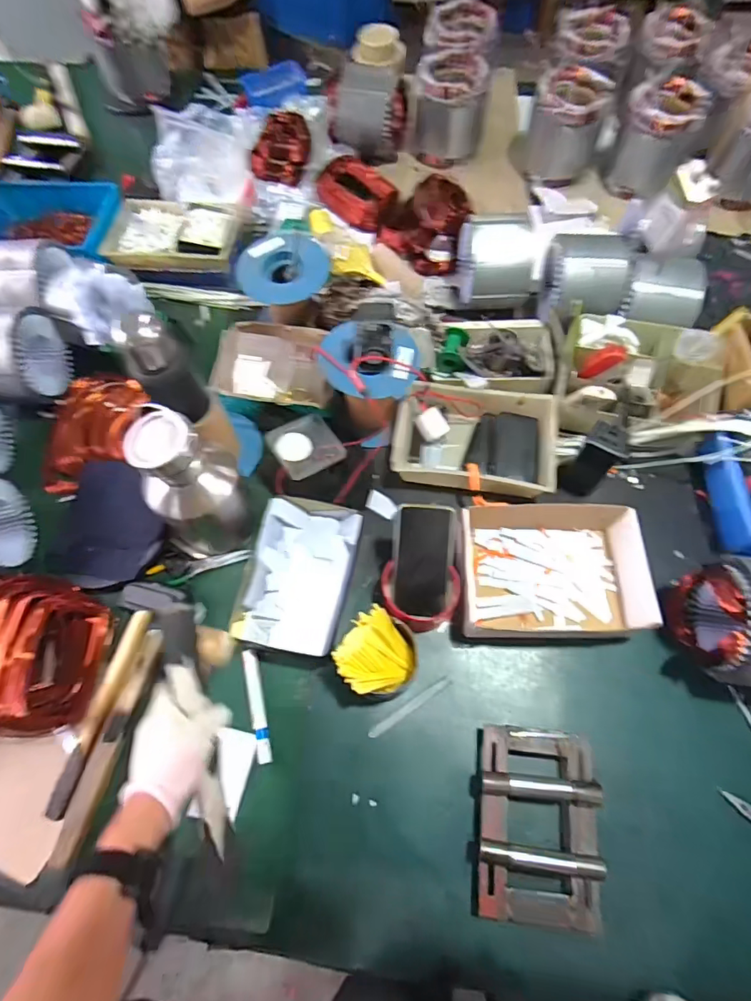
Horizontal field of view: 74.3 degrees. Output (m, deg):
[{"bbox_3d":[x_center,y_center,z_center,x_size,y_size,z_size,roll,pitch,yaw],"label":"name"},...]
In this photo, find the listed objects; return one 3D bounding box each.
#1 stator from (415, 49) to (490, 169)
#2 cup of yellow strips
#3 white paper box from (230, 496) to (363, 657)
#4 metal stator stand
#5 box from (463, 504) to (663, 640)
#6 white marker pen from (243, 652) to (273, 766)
[{"bbox_3d":[0.165,-0.861,1.097,0.156,0.145,0.122,5,66,3],"label":"stator"},{"bbox_3d":[0.006,0.204,0.645,0.092,0.091,0.098,0,66,0],"label":"cup of yellow strips"},{"bbox_3d":[-0.103,0.103,0.715,0.141,0.052,0.224,13,67,7],"label":"white paper box"},{"bbox_3d":[0.192,0.381,0.584,0.137,0.051,0.203,7,66,4],"label":"metal stator stand"},{"bbox_3d":[0.245,0.094,0.703,0.246,0.070,0.189,2,66,2],"label":"box"},{"bbox_3d":[-0.156,0.270,0.654,0.016,0.015,0.140,-14,66,-5],"label":"white marker pen"}]

